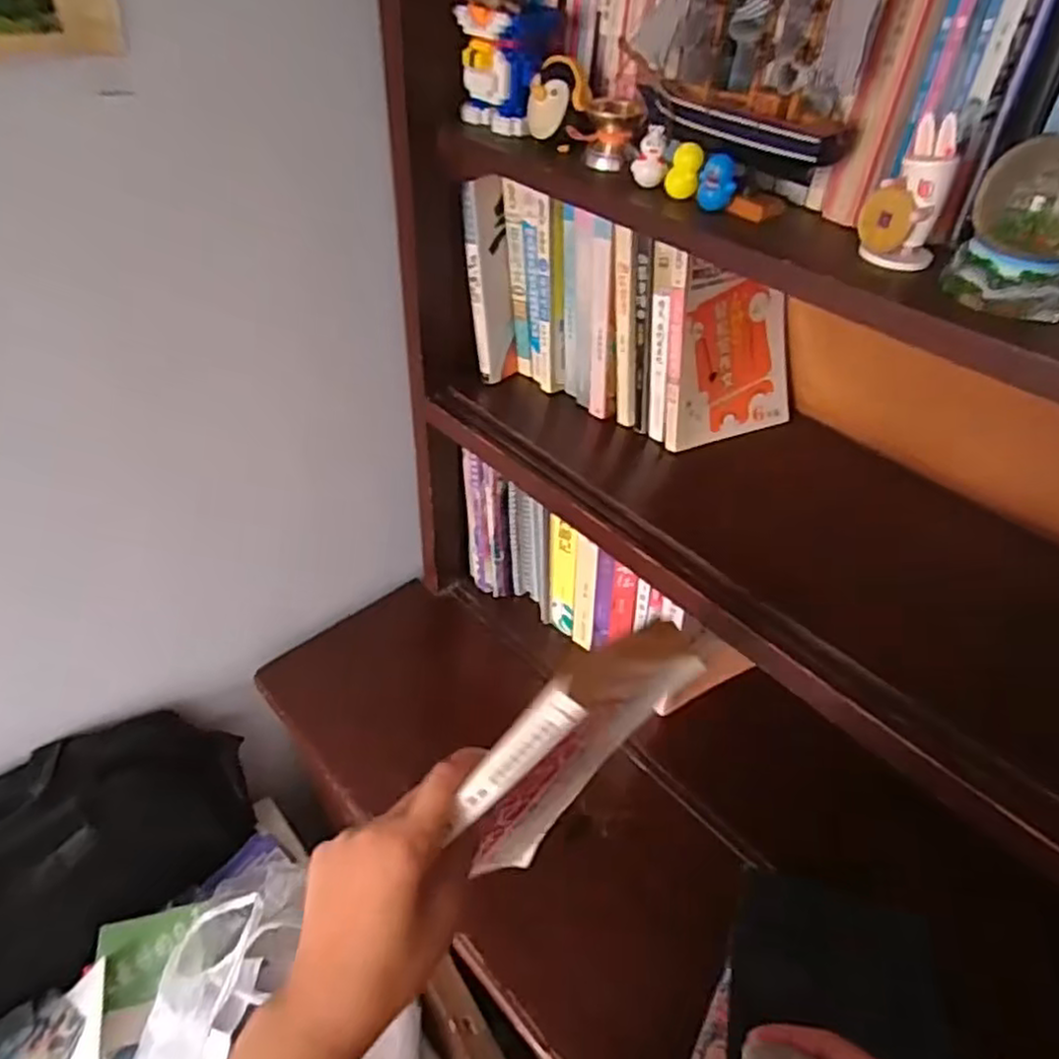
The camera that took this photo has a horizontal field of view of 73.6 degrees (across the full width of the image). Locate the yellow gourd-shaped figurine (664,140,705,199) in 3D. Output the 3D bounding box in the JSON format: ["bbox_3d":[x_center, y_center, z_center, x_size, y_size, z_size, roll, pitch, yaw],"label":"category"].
[{"bbox_3d":[0.106,-0.246,0.487,0.021,0.032,0.017,8,43,4],"label":"yellow gourd-shaped figurine"}]

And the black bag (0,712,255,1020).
[{"bbox_3d":[-0.513,0.384,0.771,0.099,0.302,0.410,36,51,29],"label":"black bag"}]

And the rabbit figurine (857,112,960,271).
[{"bbox_3d":[0.224,-0.196,0.415,0.024,0.076,0.043,-24,50,-27],"label":"rabbit figurine"}]

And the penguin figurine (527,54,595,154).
[{"bbox_3d":[0.023,-0.327,0.546,0.045,0.055,0.040,-3,43,-7],"label":"penguin figurine"}]

